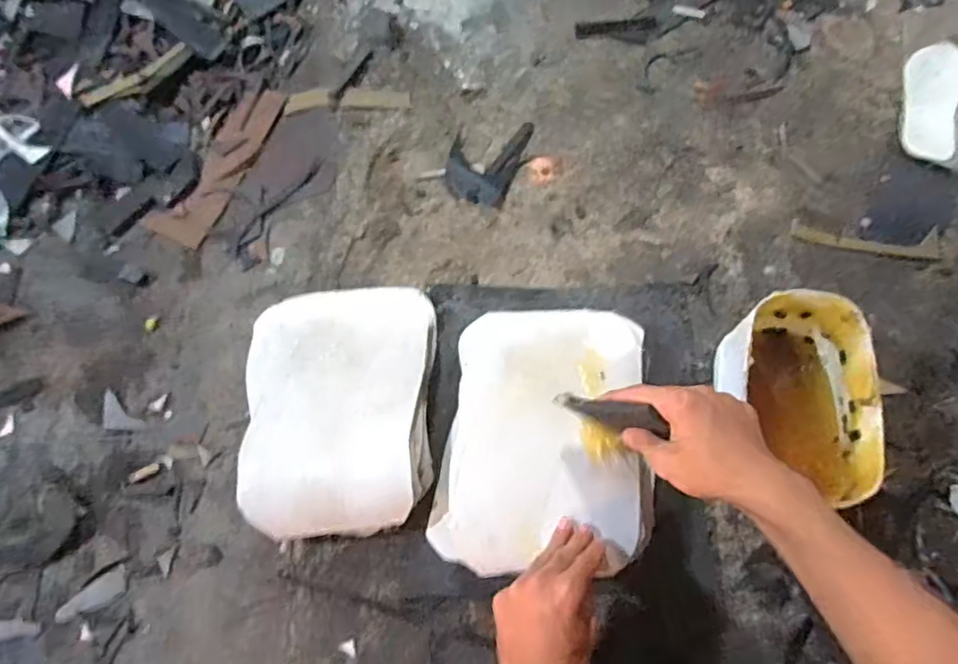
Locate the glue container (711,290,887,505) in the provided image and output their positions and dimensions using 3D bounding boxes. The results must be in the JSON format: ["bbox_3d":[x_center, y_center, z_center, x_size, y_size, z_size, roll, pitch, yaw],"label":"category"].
[{"bbox_3d":[0.310,0.070,0.589,0.126,0.126,0.196,1,70,2],"label":"glue container"}]

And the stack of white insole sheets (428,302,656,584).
[{"bbox_3d":[0.072,0.101,0.594,0.203,0.054,0.269,9,71,4],"label":"stack of white insole sheets"}]

